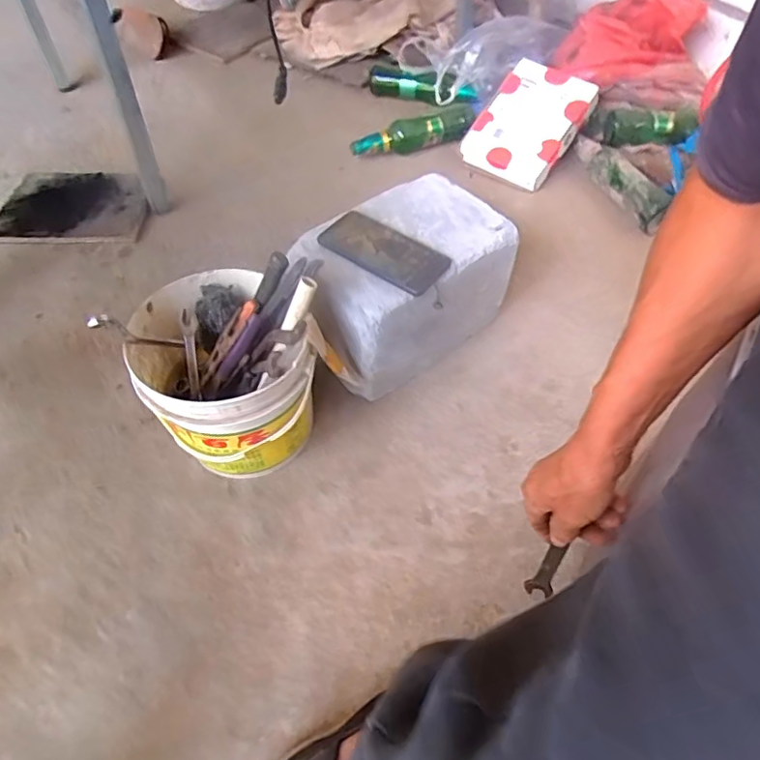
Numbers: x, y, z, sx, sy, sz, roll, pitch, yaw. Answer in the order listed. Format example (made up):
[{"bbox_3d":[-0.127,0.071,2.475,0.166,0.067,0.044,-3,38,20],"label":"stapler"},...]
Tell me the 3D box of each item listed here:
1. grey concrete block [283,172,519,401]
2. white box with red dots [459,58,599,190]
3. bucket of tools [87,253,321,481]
[{"bbox_3d":[0.028,-0.136,0.815,0.301,0.182,0.185,-33,59,-22],"label":"grey concrete block"},{"bbox_3d":[0.294,-0.522,1.130,0.202,0.035,0.234,32,94,15],"label":"white box with red dots"},{"bbox_3d":[-0.182,-0.010,0.682,0.204,0.233,0.195,0,53,1],"label":"bucket of tools"}]

